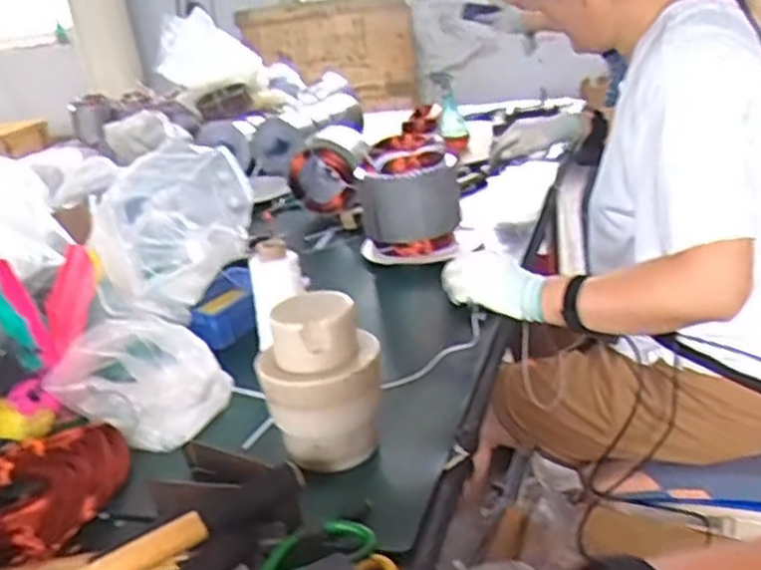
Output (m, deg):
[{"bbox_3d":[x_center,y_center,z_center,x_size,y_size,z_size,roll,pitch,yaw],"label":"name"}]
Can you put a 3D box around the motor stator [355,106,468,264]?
[{"bbox_3d":[0.051,-0.149,1.201,0.172,0.182,0.157,-7,22,0],"label":"motor stator"}]

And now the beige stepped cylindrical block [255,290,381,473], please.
[{"bbox_3d":[-0.055,0.086,0.691,0.104,0.139,0.089,-10,22,-7],"label":"beige stepped cylindrical block"}]

